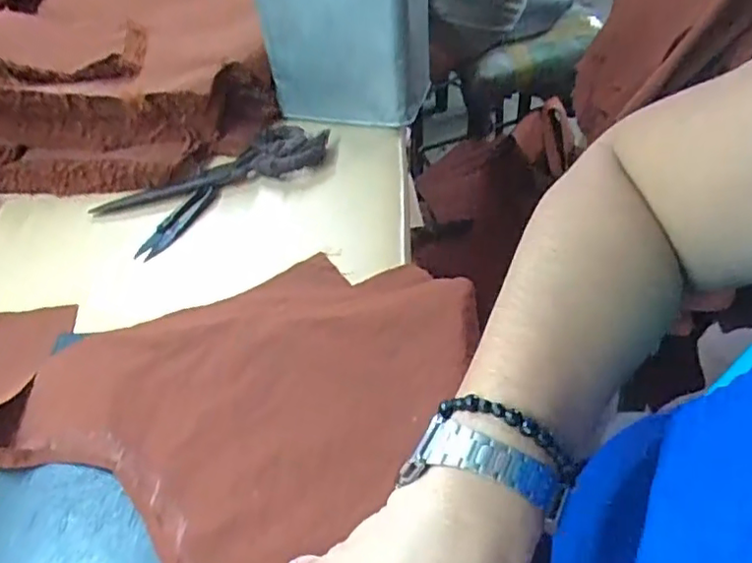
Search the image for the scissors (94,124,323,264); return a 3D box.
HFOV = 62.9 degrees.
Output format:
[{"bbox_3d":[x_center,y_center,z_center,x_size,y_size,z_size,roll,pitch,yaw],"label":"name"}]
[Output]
[{"bbox_3d":[-0.150,-0.104,0.593,0.215,0.019,0.080,-32,52,-22],"label":"scissors"}]

